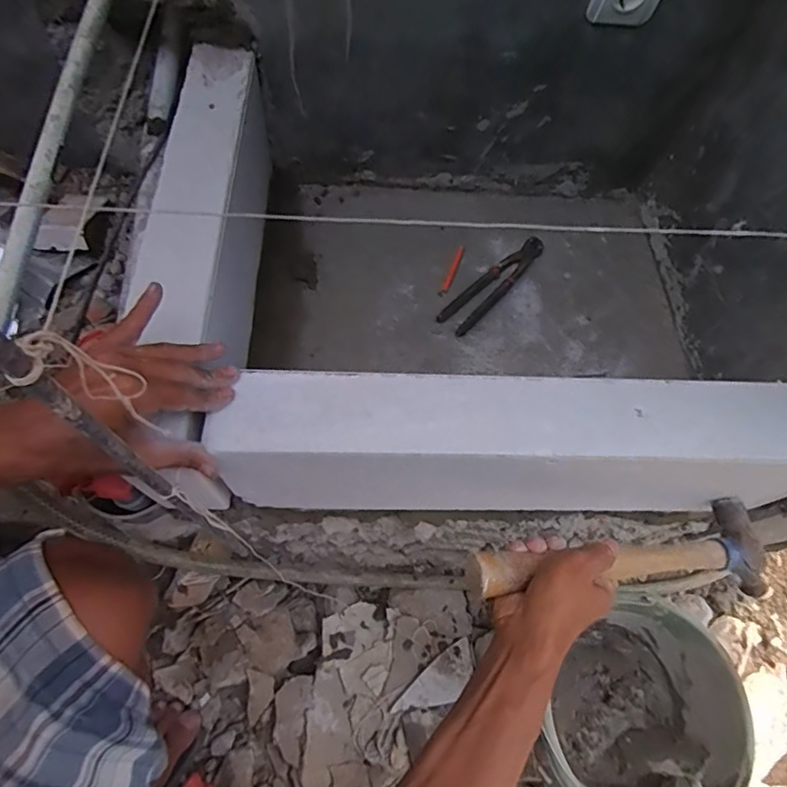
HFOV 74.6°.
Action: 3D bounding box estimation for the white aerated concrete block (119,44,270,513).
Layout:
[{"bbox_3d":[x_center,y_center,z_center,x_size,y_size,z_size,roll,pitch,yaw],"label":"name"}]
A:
[{"bbox_3d":[-0.215,-0.170,0.615,0.079,0.200,0.514,0,65,-4],"label":"white aerated concrete block"}]

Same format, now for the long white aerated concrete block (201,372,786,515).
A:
[{"bbox_3d":[0.133,0.056,0.525,0.575,0.183,0.076,2,65,-4],"label":"long white aerated concrete block"}]

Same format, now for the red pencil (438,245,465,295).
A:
[{"bbox_3d":[0.092,-0.189,0.801,0.011,0.012,0.093,23,66,7],"label":"red pencil"}]

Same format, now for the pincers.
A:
[{"bbox_3d":[0.157,-0.169,0.789,0.049,0.013,0.221,41,69,14],"label":"pincers"}]

